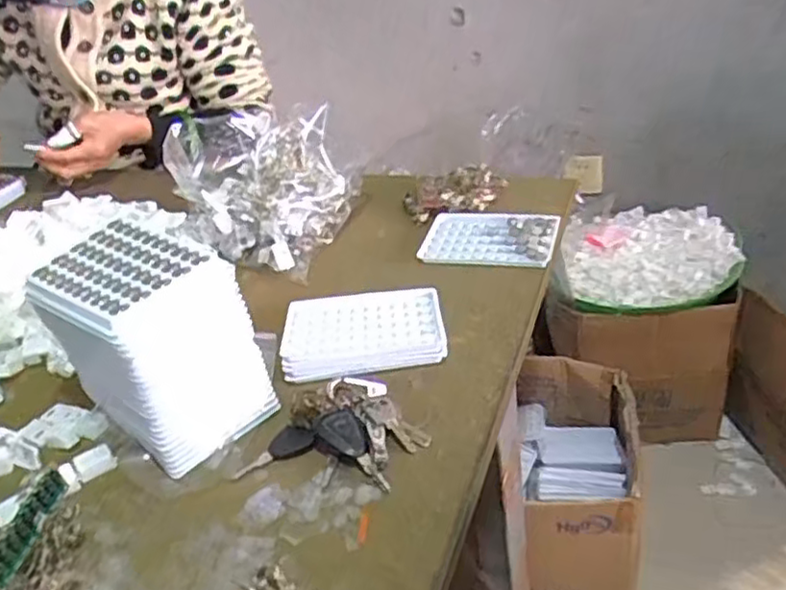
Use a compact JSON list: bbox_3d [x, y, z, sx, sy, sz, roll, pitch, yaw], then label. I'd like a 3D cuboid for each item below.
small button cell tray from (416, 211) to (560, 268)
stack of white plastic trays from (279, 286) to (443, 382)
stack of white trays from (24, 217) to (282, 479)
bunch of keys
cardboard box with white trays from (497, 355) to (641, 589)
[{"bbox_3d":[0.097,-0.060,0.710,0.133,0.009,0.084,3,38,23],"label":"small button cell tray"},{"bbox_3d":[-0.025,0.029,0.586,0.132,0.017,0.090,-8,32,2],"label":"stack of white plastic trays"},{"bbox_3d":[-0.175,0.029,0.509,0.139,0.120,0.097,20,40,35],"label":"stack of white trays"},{"bbox_3d":[-0.043,0.093,0.484,0.125,0.024,0.082,-10,32,-2],"label":"bunch of keys"},{"bbox_3d":[0.287,0.319,1.087,0.161,0.282,0.314,1,33,15],"label":"cardboard box with white trays"}]

